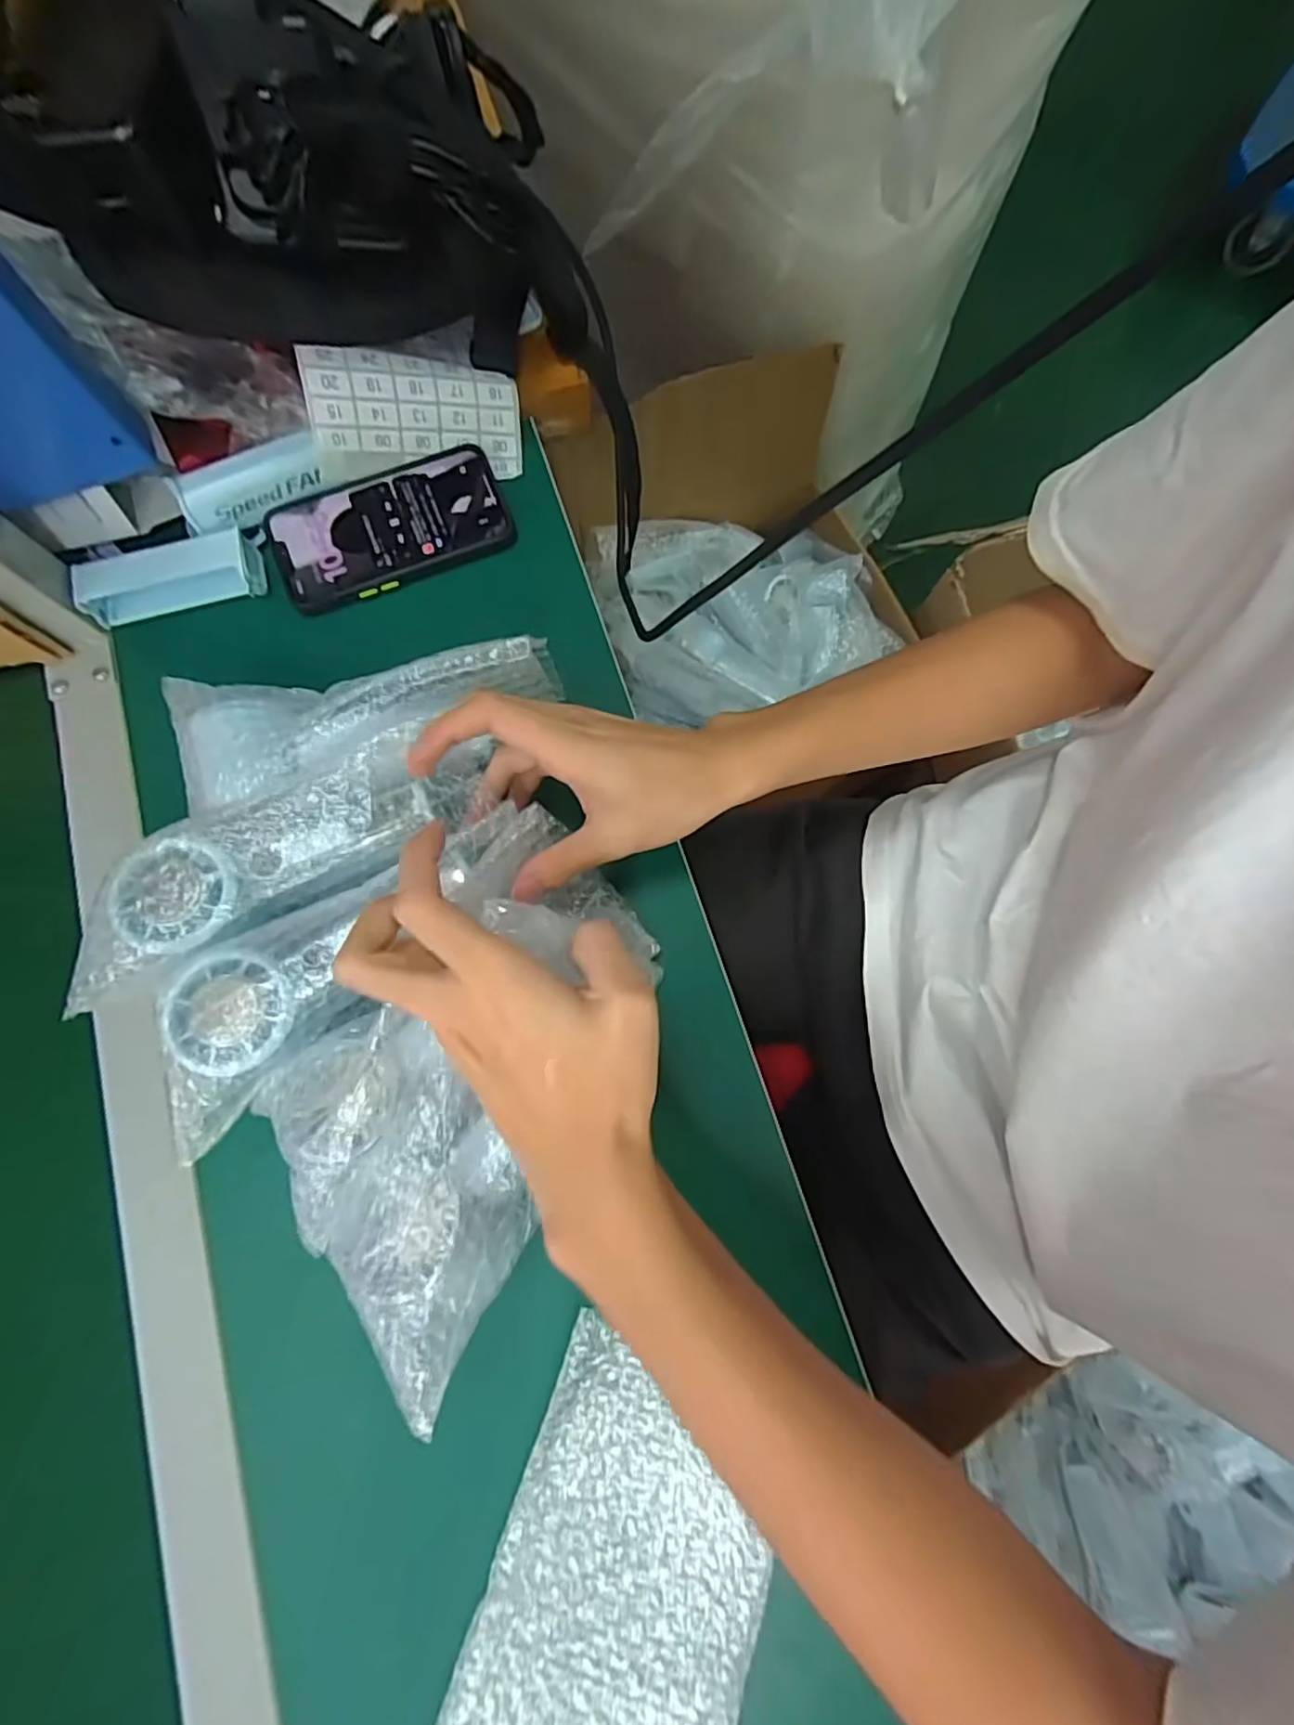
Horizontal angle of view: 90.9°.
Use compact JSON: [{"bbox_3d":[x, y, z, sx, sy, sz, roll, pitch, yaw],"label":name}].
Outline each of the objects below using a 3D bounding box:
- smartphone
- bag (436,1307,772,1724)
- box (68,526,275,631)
[{"bbox_3d":[-0.165,-0.217,0.410,0.146,0.012,0.078,-22,78,-4],"label":"smartphone"},{"bbox_3d":[-0.013,0.338,0.283,0.120,0.017,0.201,20,73,3],"label":"bag"},{"bbox_3d":[-0.293,-0.174,0.391,0.100,0.024,0.035,-17,77,-3],"label":"box"}]

